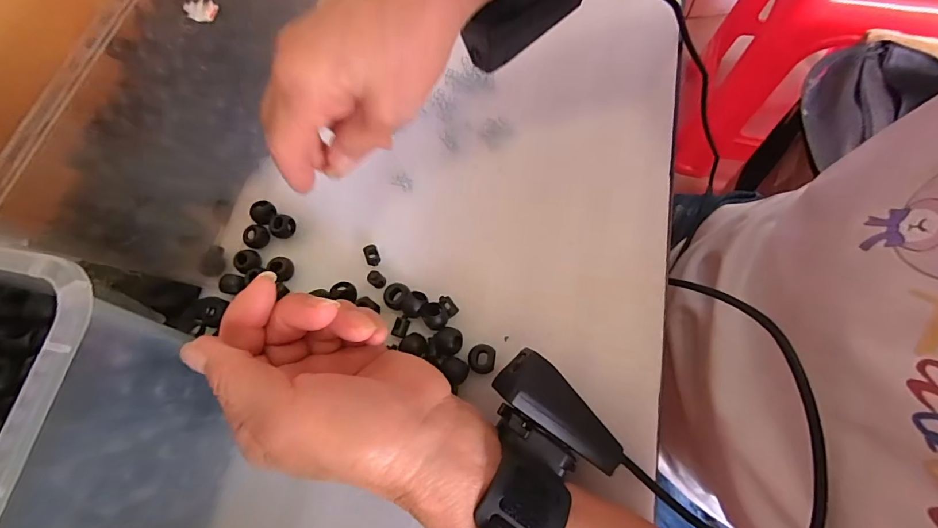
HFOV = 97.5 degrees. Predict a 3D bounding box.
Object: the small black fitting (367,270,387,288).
[{"bbox_3d":[-0.068,0.011,0.304,0.011,0.010,0.009,25,76,13],"label":"small black fitting"}]

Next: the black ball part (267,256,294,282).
[{"bbox_3d":[-0.147,0.003,0.322,0.017,0.011,0.016,-2,72,5],"label":"black ball part"}]

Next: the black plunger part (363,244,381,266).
[{"bbox_3d":[-0.075,-0.007,0.315,0.010,0.005,0.016,-24,71,-2],"label":"black plunger part"}]

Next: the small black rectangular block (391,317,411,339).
[{"bbox_3d":[-0.049,0.045,0.292,0.011,0.004,0.013,17,75,11],"label":"small black rectangular block"}]

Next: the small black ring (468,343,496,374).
[{"bbox_3d":[0.008,0.064,0.278,0.018,0.008,0.019,-2,72,5],"label":"small black ring"}]

